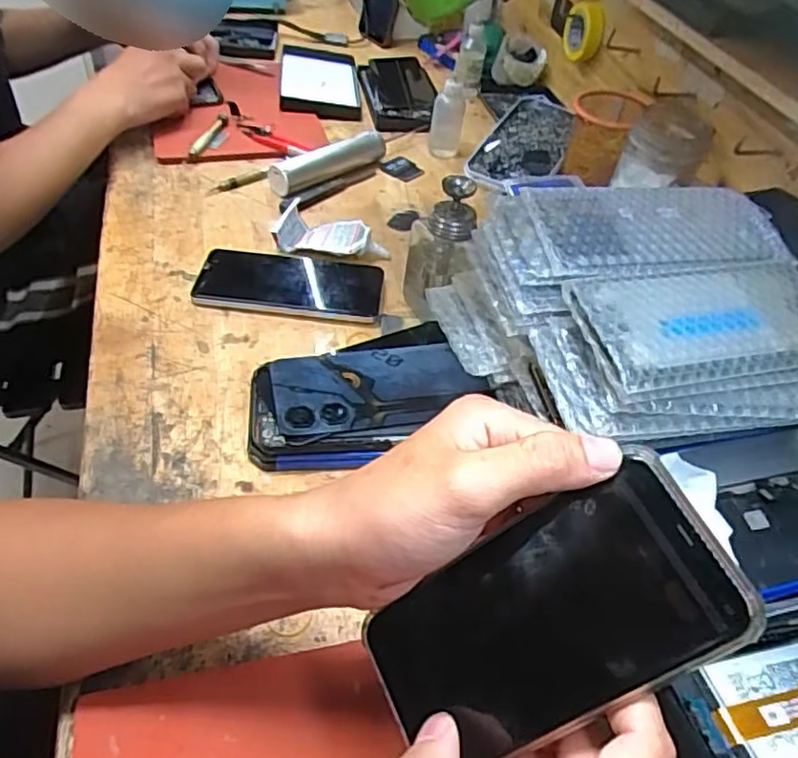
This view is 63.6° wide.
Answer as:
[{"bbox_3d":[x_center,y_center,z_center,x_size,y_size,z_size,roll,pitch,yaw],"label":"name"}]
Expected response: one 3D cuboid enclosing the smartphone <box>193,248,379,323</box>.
[{"bbox_3d":[-0.096,-0.087,0.582,0.160,0.014,0.076,5,46,-3],"label":"smartphone"}]

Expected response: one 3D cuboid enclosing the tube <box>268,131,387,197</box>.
[{"bbox_3d":[-0.077,-0.238,0.714,0.154,0.033,0.031,-33,58,-32],"label":"tube"}]

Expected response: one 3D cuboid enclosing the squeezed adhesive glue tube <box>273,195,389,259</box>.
[{"bbox_3d":[-0.068,-0.140,0.621,0.116,0.024,0.045,11,46,3],"label":"squeezed adhesive glue tube"}]

